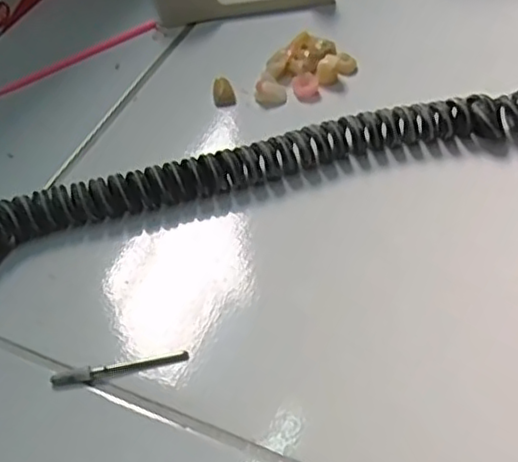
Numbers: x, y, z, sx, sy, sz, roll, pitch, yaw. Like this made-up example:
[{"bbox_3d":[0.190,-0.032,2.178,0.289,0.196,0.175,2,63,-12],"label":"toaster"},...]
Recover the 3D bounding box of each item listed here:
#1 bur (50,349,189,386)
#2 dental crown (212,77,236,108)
[{"bbox_3d":[-0.046,0.046,0.226,0.044,0.005,0.006,-10,51,-5],"label":"bur"},{"bbox_3d":[-0.016,-0.063,0.306,0.010,0.009,0.011,-7,50,-2],"label":"dental crown"}]

